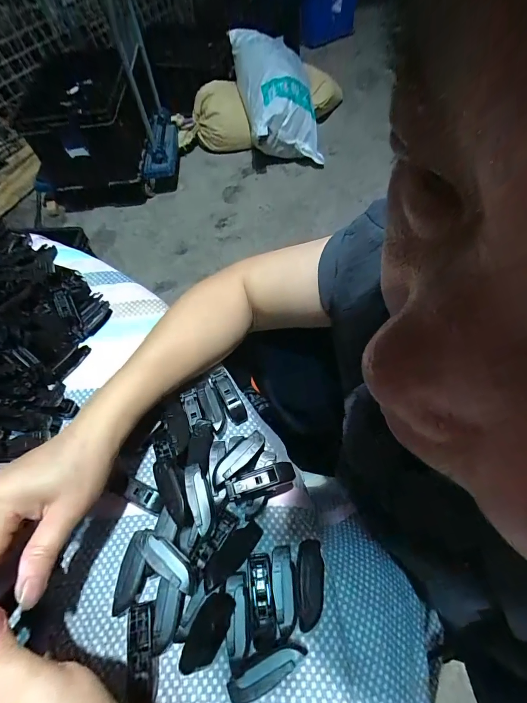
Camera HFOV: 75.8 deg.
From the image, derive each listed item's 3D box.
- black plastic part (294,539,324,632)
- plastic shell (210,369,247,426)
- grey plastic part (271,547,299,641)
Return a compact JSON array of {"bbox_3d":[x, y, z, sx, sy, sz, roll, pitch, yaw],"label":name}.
[{"bbox_3d":[0.034,0.170,0.251,0.021,0.007,0.057,6,44,7],"label":"black plastic part"},{"bbox_3d":[-0.033,0.043,0.328,0.017,0.013,0.055,-27,63,-11],"label":"plastic shell"},{"bbox_3d":[0.016,0.174,0.250,0.017,0.008,0.054,-5,45,1],"label":"grey plastic part"}]

